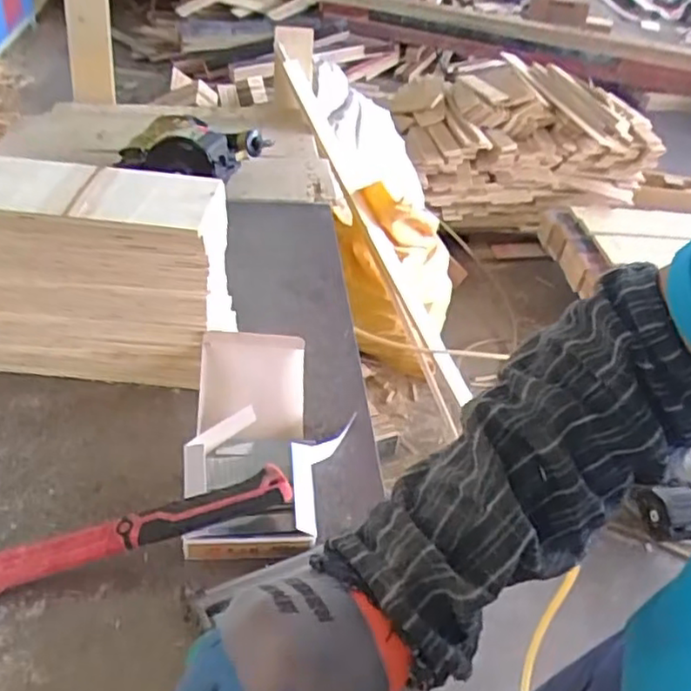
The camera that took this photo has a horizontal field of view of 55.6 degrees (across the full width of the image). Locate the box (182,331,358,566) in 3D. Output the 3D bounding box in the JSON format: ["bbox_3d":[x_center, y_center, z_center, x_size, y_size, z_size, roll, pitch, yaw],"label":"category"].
[{"bbox_3d":[-0.080,0.098,0.698,0.170,0.072,0.262,3,40,-4],"label":"box"}]

